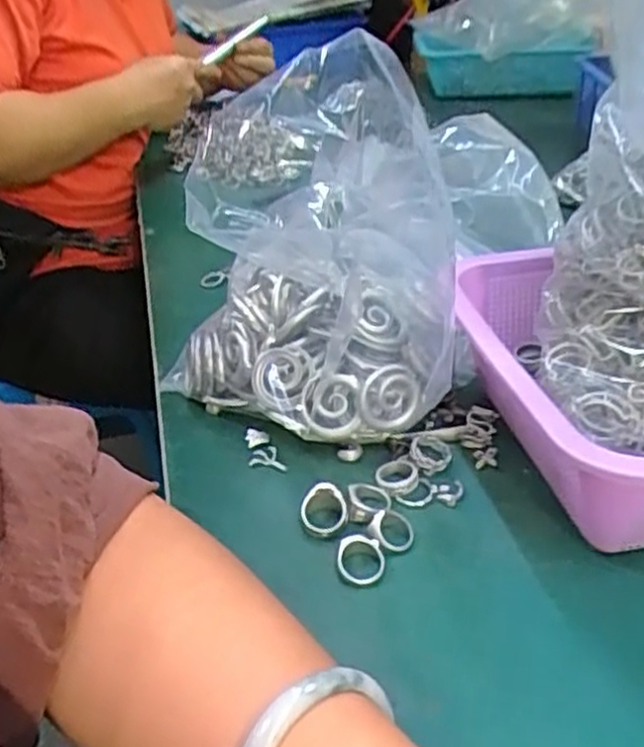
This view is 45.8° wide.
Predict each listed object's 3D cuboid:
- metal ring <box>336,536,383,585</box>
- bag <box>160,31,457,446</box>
[{"bbox_3d":[0.019,0.091,0.372,0.024,0.006,0.024,-2,58,3],"label":"metal ring"},{"bbox_3d":[-0.008,-0.064,0.436,0.159,0.219,0.104,-7,32,-6],"label":"bag"}]

